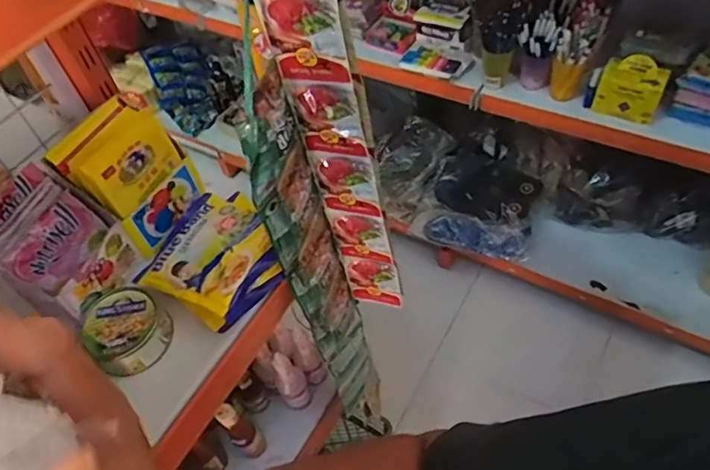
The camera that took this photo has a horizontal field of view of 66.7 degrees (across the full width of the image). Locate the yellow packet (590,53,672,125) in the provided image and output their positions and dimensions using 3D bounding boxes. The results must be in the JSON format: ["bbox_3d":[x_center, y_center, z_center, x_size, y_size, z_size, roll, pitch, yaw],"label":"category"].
[{"bbox_3d":[0.563,-0.298,1.097,0.129,0.135,0.026,8,42,5],"label":"yellow packet"}]

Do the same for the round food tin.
[{"bbox_3d":[-0.225,0.093,0.538,0.072,0.029,0.086,-36,58,-20],"label":"round food tin"}]

